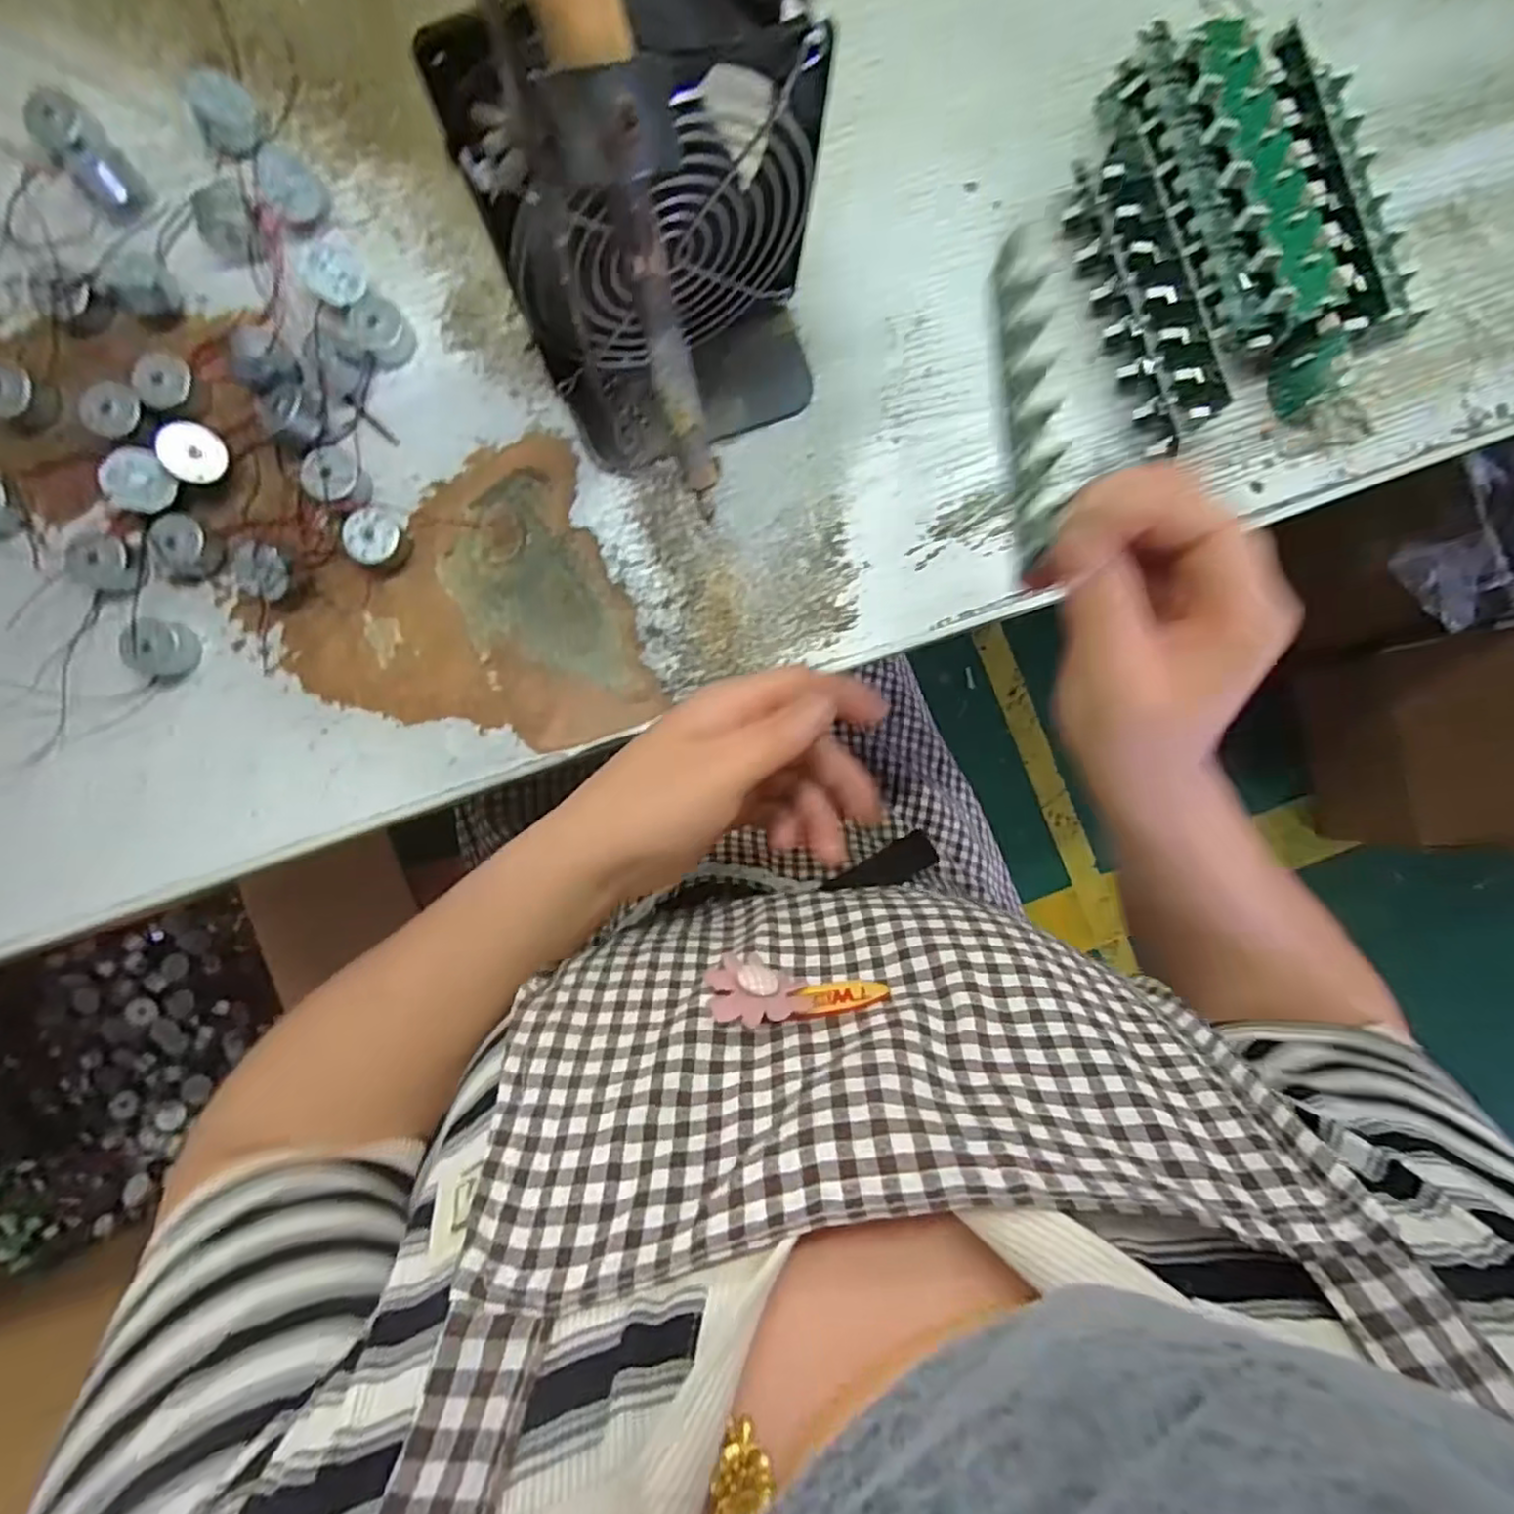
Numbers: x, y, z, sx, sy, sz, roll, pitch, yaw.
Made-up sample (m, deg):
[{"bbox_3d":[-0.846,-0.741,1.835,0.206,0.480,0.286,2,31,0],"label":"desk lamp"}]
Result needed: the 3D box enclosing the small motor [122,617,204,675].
[{"bbox_3d":[-0.256,-0.047,0.288,0.024,0.013,0.024,0,90,-4],"label":"small motor"}]

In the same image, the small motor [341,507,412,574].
[{"bbox_3d":[-0.167,-0.096,0.296,0.022,0.014,0.025,-33,92,-4],"label":"small motor"}]

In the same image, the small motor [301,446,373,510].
[{"bbox_3d":[-0.184,-0.122,0.294,0.023,0.016,0.021,0,90,-4],"label":"small motor"}]

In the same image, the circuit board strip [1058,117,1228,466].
[{"bbox_3d":[0.179,-0.213,0.314,0.032,0.028,0.136,-19,91,-4],"label":"circuit board strip"}]

